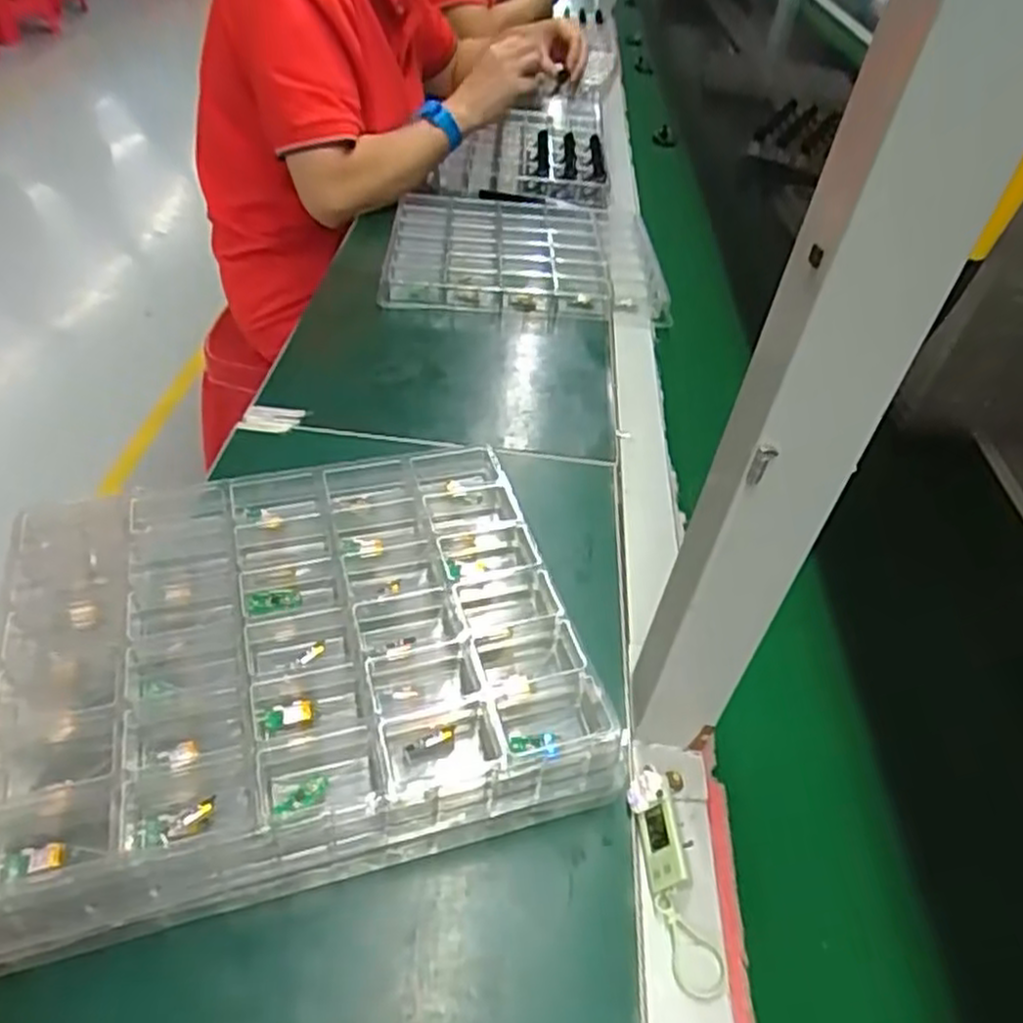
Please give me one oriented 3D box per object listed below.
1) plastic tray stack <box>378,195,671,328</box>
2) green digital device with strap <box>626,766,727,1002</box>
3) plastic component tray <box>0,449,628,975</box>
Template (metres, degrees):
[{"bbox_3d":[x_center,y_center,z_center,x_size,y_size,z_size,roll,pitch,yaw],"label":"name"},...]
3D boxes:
[{"bbox_3d":[0.015,-0.288,0.847,0.287,0.031,0.231,4,43,-3],"label":"plastic tray stack"},{"bbox_3d":[0.080,0.177,0.376,0.025,0.023,0.100,-3,43,-10],"label":"green digital device with strap"},{"bbox_3d":[-0.119,0.076,0.436,0.294,0.050,0.248,-10,45,-18],"label":"plastic component tray"}]

